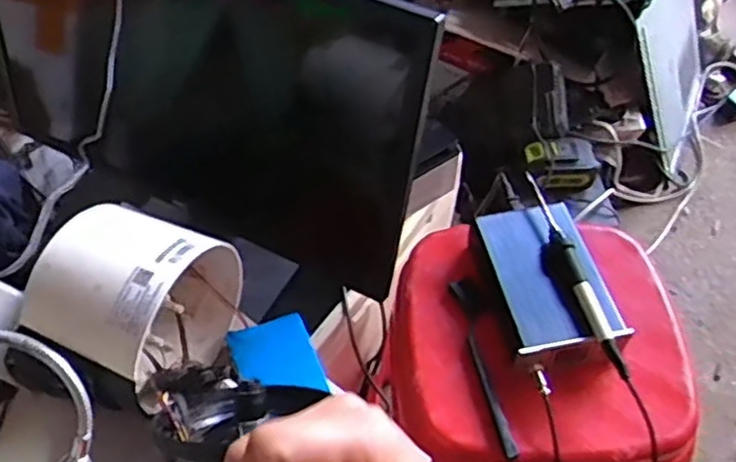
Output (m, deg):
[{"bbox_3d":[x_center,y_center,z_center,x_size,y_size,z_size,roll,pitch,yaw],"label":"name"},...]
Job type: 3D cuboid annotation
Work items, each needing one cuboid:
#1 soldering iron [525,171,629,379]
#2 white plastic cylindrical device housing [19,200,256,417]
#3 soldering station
[{"bbox_3d":[0.190,0.033,0.638,0.017,0.020,0.225,-10,52,-7],"label":"soldering iron"},{"bbox_3d":[-0.179,0.055,0.544,0.105,0.138,0.132,20,54,16],"label":"white plastic cylindrical device housing"},{"bbox_3d":[0.167,0.046,0.632,0.095,0.034,0.164,-10,52,-7],"label":"soldering station"}]

